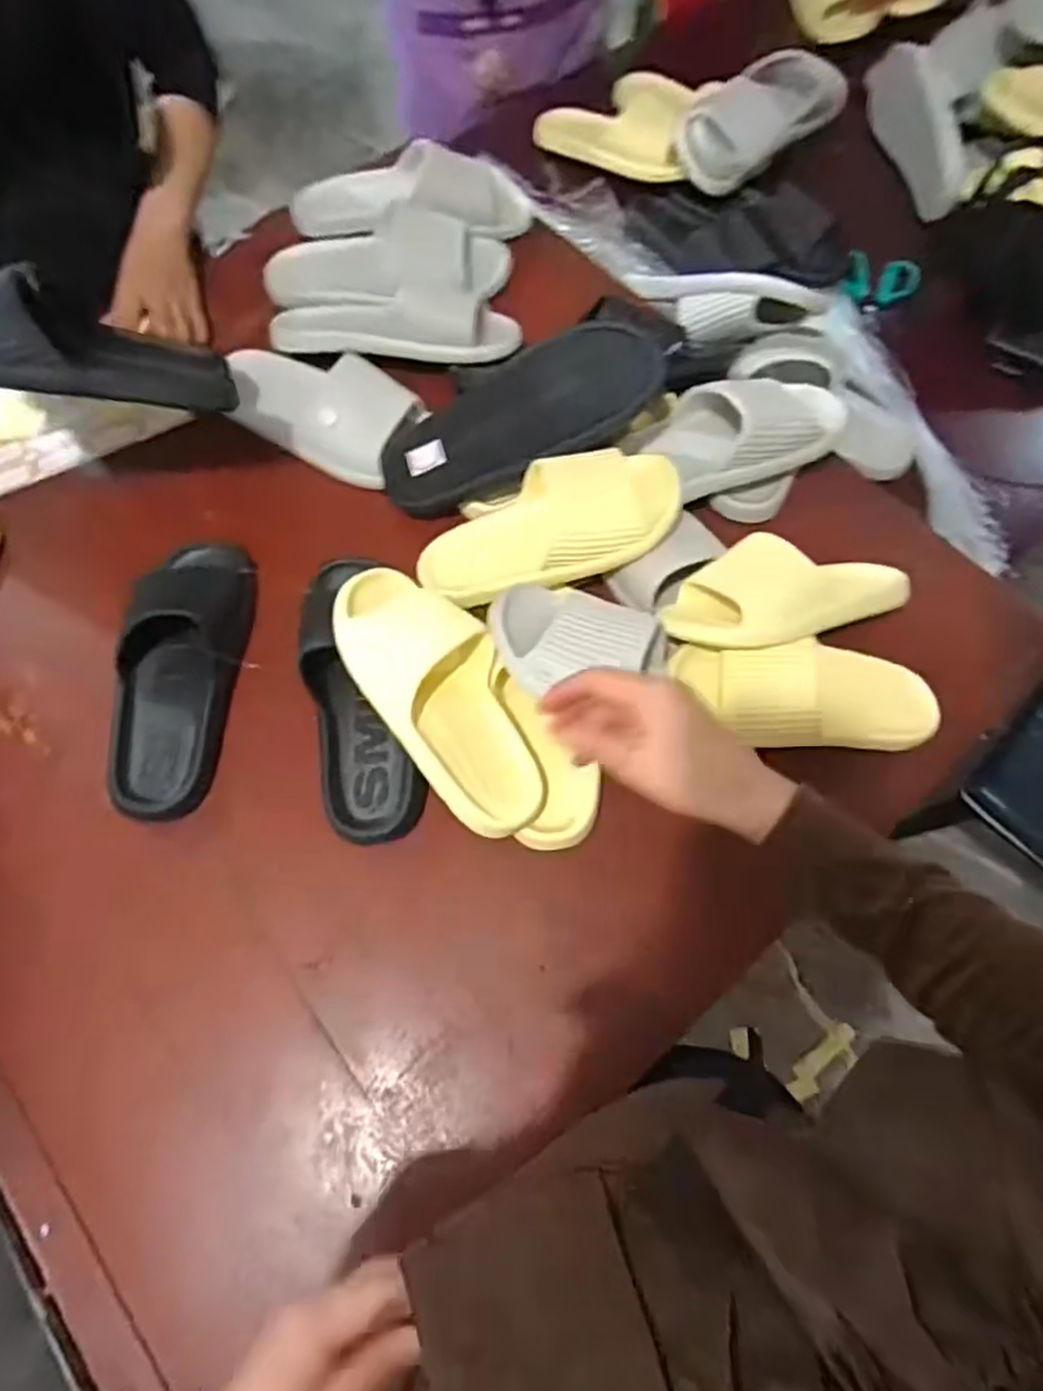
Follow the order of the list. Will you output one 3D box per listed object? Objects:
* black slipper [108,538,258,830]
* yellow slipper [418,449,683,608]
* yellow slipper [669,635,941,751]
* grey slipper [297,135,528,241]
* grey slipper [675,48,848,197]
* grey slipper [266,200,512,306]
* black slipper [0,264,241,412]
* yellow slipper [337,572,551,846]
[{"bbox_3d":[-0.318,-0.026,0.650,0.110,0.063,0.263,5,69,2],"label":"black slipper"},{"bbox_3d":[0.022,-0.153,0.663,0.250,0.066,0.121,-18,69,14],"label":"yellow slipper"},{"bbox_3d":[0.241,0.001,0.601,0.219,0.055,0.080,1,69,0],"label":"yellow slipper"},{"bbox_3d":[-0.136,-0.609,0.873,0.291,0.080,0.110,8,69,3],"label":"grey slipper"},{"bbox_3d":[0.326,-0.804,0.997,0.260,0.085,0.130,-40,74,-14],"label":"grey slipper"},{"bbox_3d":[-0.155,-0.507,0.824,0.276,0.075,0.113,-4,69,-2],"label":"grey slipper"},{"bbox_3d":[-0.370,-0.282,0.594,0.268,0.063,0.089,-13,62,-49],"label":"black slipper"},{"bbox_3d":[-0.064,0.003,0.621,0.114,0.072,0.250,-35,73,-13],"label":"yellow slipper"}]

